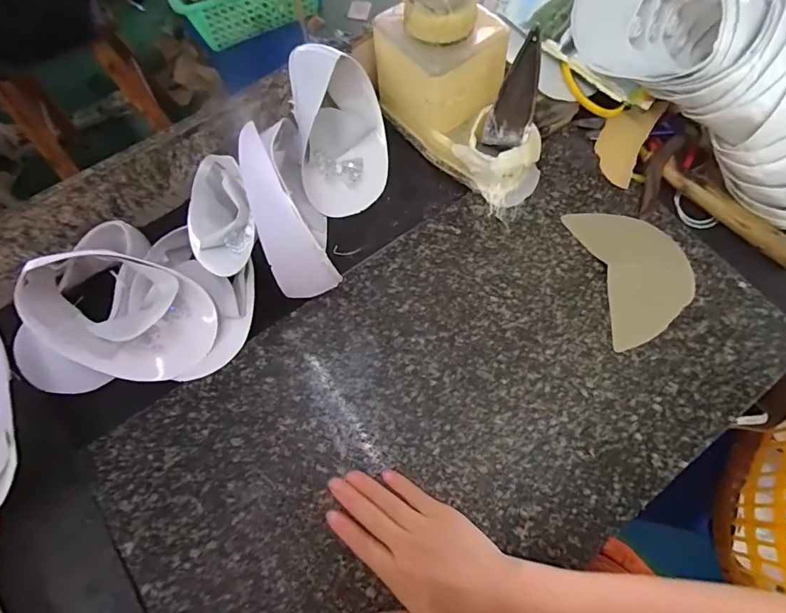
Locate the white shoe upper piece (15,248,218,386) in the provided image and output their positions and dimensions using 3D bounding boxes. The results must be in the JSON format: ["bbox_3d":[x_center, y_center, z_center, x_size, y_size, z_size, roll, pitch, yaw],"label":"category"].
[{"bbox_3d":[-0.270,0.008,0.436,0.166,0.068,0.116,21,71,9],"label":"white shoe upper piece"}]

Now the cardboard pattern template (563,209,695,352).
[{"bbox_3d":[0.262,-0.039,0.478,0.105,0.006,0.153,-13,70,-4],"label":"cardboard pattern template"}]

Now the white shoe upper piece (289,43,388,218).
[{"bbox_3d":[-0.064,-0.196,0.518,0.069,0.115,0.175,12,111,33],"label":"white shoe upper piece"}]

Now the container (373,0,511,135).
[{"bbox_3d":[0.051,-0.286,0.442,0.110,0.215,0.124,-34,73,-11],"label":"container"}]

